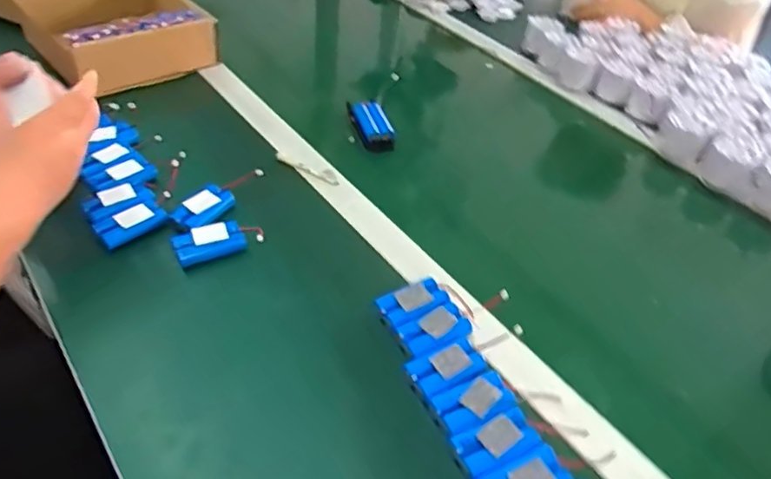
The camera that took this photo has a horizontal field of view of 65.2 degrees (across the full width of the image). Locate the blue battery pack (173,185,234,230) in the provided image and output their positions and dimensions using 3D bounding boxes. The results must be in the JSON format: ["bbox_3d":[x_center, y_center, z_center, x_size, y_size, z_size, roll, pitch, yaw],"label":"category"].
[{"bbox_3d":[-0.193,-0.034,0.644,0.037,0.015,0.069,30,46,22],"label":"blue battery pack"}]

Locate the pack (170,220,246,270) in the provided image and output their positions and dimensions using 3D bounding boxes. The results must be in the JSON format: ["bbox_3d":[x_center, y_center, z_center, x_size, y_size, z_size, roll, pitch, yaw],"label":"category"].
[{"bbox_3d":[-0.177,0.003,0.604,0.066,0.020,0.034,-15,47,-25],"label":"pack"}]

